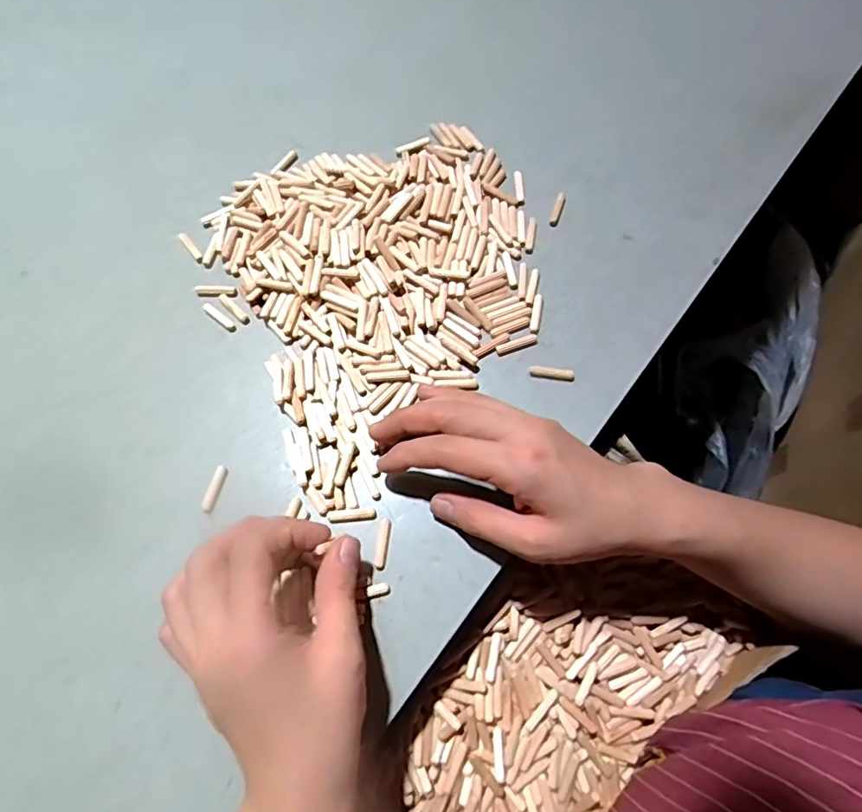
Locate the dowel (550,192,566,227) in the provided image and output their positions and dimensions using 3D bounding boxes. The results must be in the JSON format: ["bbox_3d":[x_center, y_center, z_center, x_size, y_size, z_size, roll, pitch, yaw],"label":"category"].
[{"bbox_3d":[0.098,-0.153,0.413,0.007,0.004,0.031,18,71,8],"label":"dowel"}]

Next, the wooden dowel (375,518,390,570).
[{"bbox_3d":[-0.030,0.084,0.327,0.006,0.004,0.030,7,70,4],"label":"wooden dowel"}]

